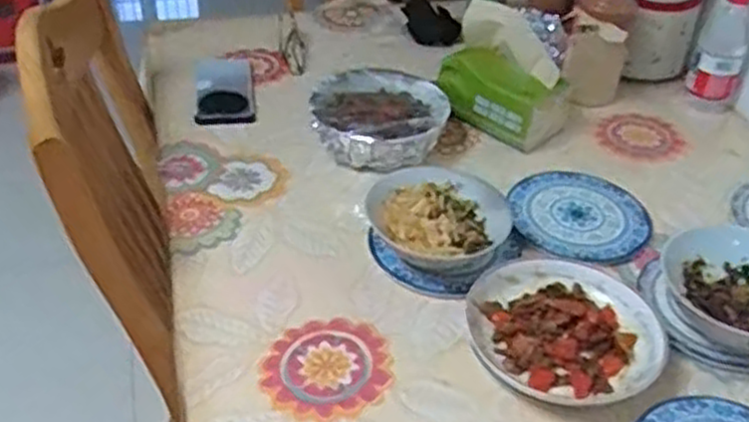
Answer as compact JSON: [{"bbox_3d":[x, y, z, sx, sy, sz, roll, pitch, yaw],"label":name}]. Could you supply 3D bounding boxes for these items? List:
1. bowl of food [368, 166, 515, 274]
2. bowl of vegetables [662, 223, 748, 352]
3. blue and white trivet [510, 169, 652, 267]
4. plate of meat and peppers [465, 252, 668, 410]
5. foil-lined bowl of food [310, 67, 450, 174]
[{"bbox_3d":[0.069,0.012,0.848,0.141,0.060,0.139,2,38,-2],"label":"bowl of food"},{"bbox_3d":[0.361,0.083,0.767,0.132,0.070,0.144,2,38,-2],"label":"bowl of vegetables"},{"bbox_3d":[0.241,0.002,0.919,0.154,0.009,0.159,15,39,15],"label":"blue and white trivet"},{"bbox_3d":[0.182,0.111,0.749,0.175,0.035,0.167,2,38,-2],"label":"plate of meat and peppers"},{"bbox_3d":[0.005,-0.117,1.011,0.171,0.062,0.179,2,38,-2],"label":"foil-lined bowl of food"}]

